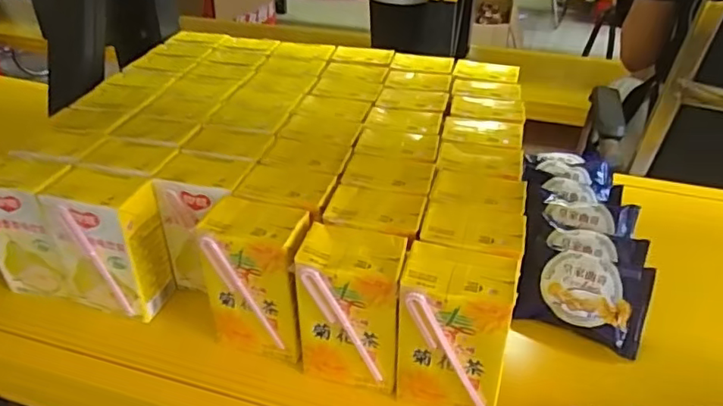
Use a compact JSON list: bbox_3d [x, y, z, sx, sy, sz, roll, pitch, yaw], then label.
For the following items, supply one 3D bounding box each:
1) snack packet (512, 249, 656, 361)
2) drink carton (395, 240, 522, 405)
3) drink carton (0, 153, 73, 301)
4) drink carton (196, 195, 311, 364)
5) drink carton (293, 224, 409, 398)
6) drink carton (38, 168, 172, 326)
[{"bbox_3d":[0.165,0.068,0.424,0.092,0.016,0.066,18,71,13],"label":"snack packet"},{"bbox_3d":[0.057,0.078,0.347,0.063,0.094,0.045,9,36,12],"label":"drink carton"},{"bbox_3d":[-0.253,0.020,0.439,0.068,0.103,0.046,5,35,6],"label":"drink carton"},{"bbox_3d":[-0.068,0.053,0.386,0.064,0.096,0.047,9,36,13],"label":"drink carton"},{"bbox_3d":[-0.006,0.068,0.366,0.063,0.096,0.047,7,35,9],"label":"drink carton"},{"bbox_3d":[-0.189,0.030,0.422,0.071,0.102,0.046,10,36,14],"label":"drink carton"}]

